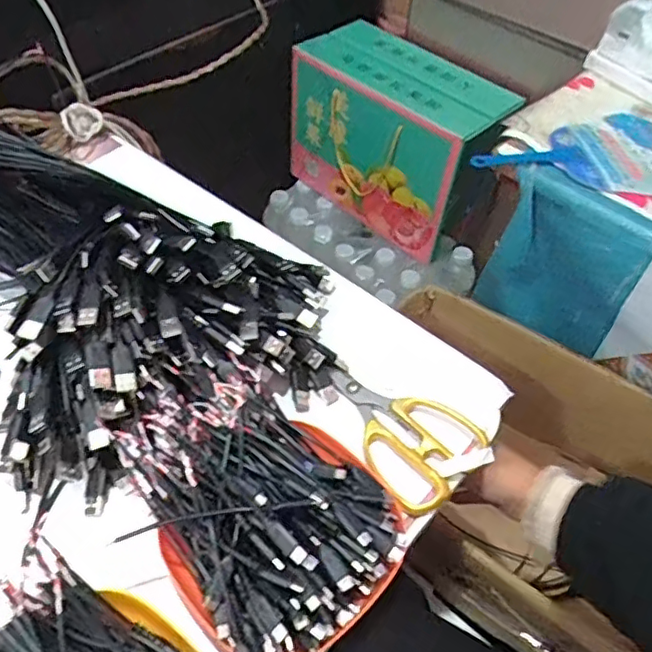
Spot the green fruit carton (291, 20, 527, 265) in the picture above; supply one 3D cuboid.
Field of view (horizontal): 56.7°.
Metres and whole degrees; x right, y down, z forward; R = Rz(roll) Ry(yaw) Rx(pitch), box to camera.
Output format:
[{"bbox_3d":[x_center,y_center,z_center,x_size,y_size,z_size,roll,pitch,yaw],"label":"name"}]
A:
[{"bbox_3d":[0.110,-0.303,0.991,0.163,0.234,0.324,-35,62,-27],"label":"green fruit carton"}]

